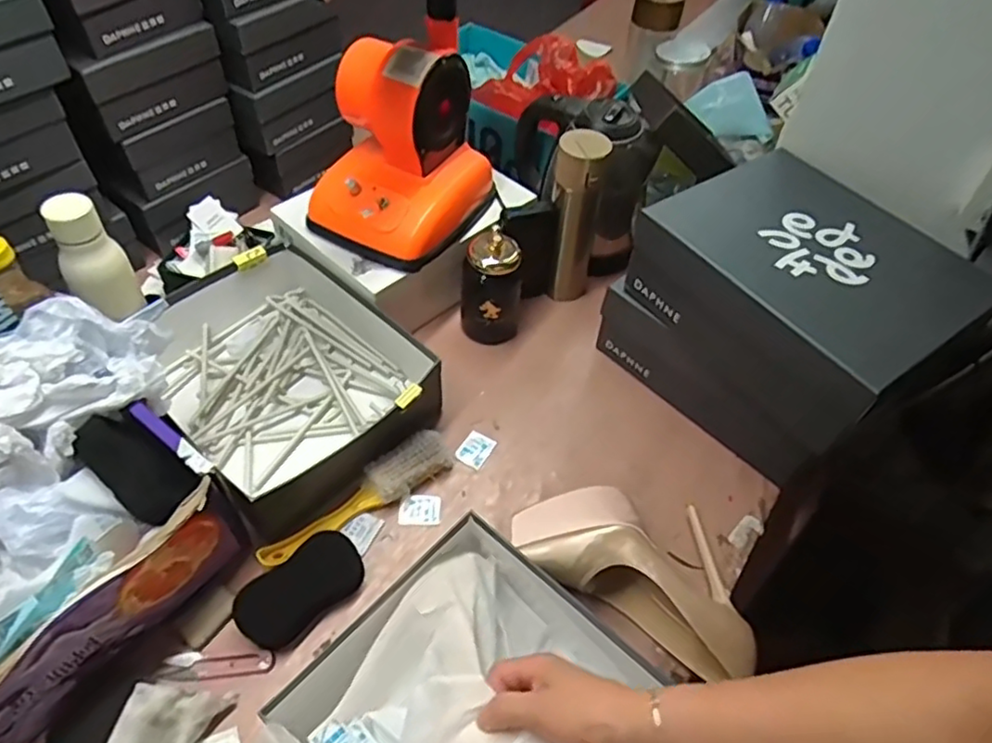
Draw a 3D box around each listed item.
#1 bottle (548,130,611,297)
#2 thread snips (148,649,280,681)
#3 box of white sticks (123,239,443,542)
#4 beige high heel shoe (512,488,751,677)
[{"bbox_3d":[0.104,-0.197,0.873,0.062,0.251,0.057,14,52,8],"label":"bottle"},{"bbox_3d":[-0.264,0.279,0.616,0.107,0.015,0.025,-1,51,-4],"label":"thread snips"},{"bbox_3d":[-0.255,-0.002,0.781,0.260,0.093,0.335,-34,61,-27],"label":"box of white sticks"},{"bbox_3d":[0.151,0.185,0.666,0.248,0.079,0.153,27,54,17],"label":"beige high heel shoe"}]

